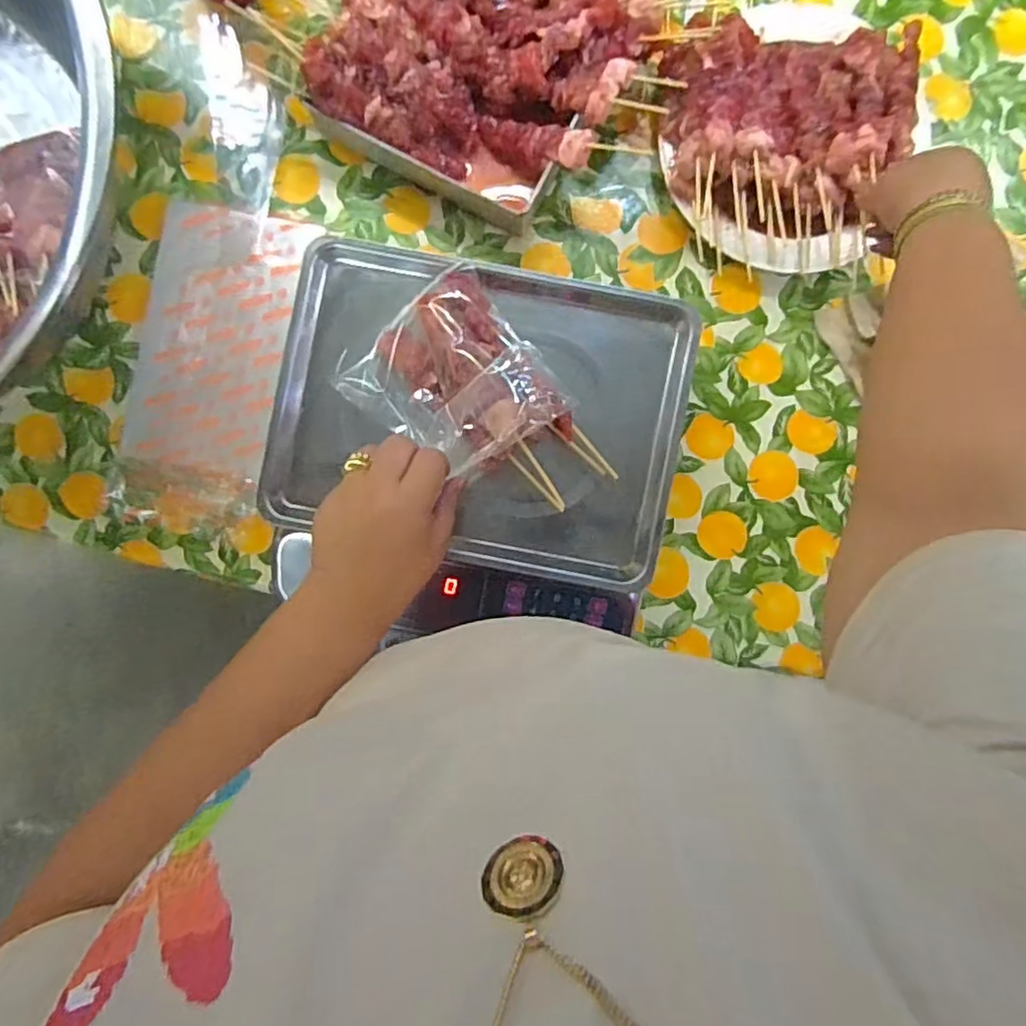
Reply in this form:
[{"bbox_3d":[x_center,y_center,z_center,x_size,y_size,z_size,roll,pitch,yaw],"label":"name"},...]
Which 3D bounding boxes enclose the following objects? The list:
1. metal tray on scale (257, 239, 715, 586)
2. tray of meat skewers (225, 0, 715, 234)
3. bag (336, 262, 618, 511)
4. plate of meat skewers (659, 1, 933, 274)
[{"bbox_3d":[-0.028,-0.080,0.519,0.322,0.026,0.236,11,90,2],"label":"metal tray on scale"},{"bbox_3d":[-0.032,-0.419,0.599,0.292,0.080,0.240,28,90,2],"label":"tray of meat skewers"},{"bbox_3d":[-0.031,-0.079,0.498,0.132,0.036,0.191,-38,89,1],"label":"bag"},{"bbox_3d":[0.251,-0.357,0.578,0.230,0.064,0.246,0,89,2],"label":"plate of meat skewers"}]

